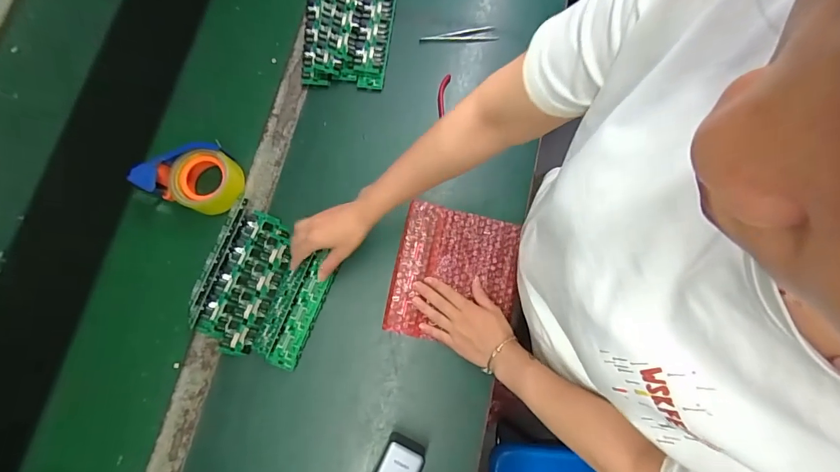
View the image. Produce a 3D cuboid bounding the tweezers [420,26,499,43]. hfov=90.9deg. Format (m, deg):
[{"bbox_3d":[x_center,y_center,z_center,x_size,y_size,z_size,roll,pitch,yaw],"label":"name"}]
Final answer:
[{"bbox_3d":[0.066,-0.337,0.706,0.130,0.015,0.021,-10,78,-2],"label":"tweezers"}]

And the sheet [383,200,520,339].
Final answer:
[{"bbox_3d":[0.054,0.057,0.622,0.180,0.019,0.196,11,78,3],"label":"sheet"}]

